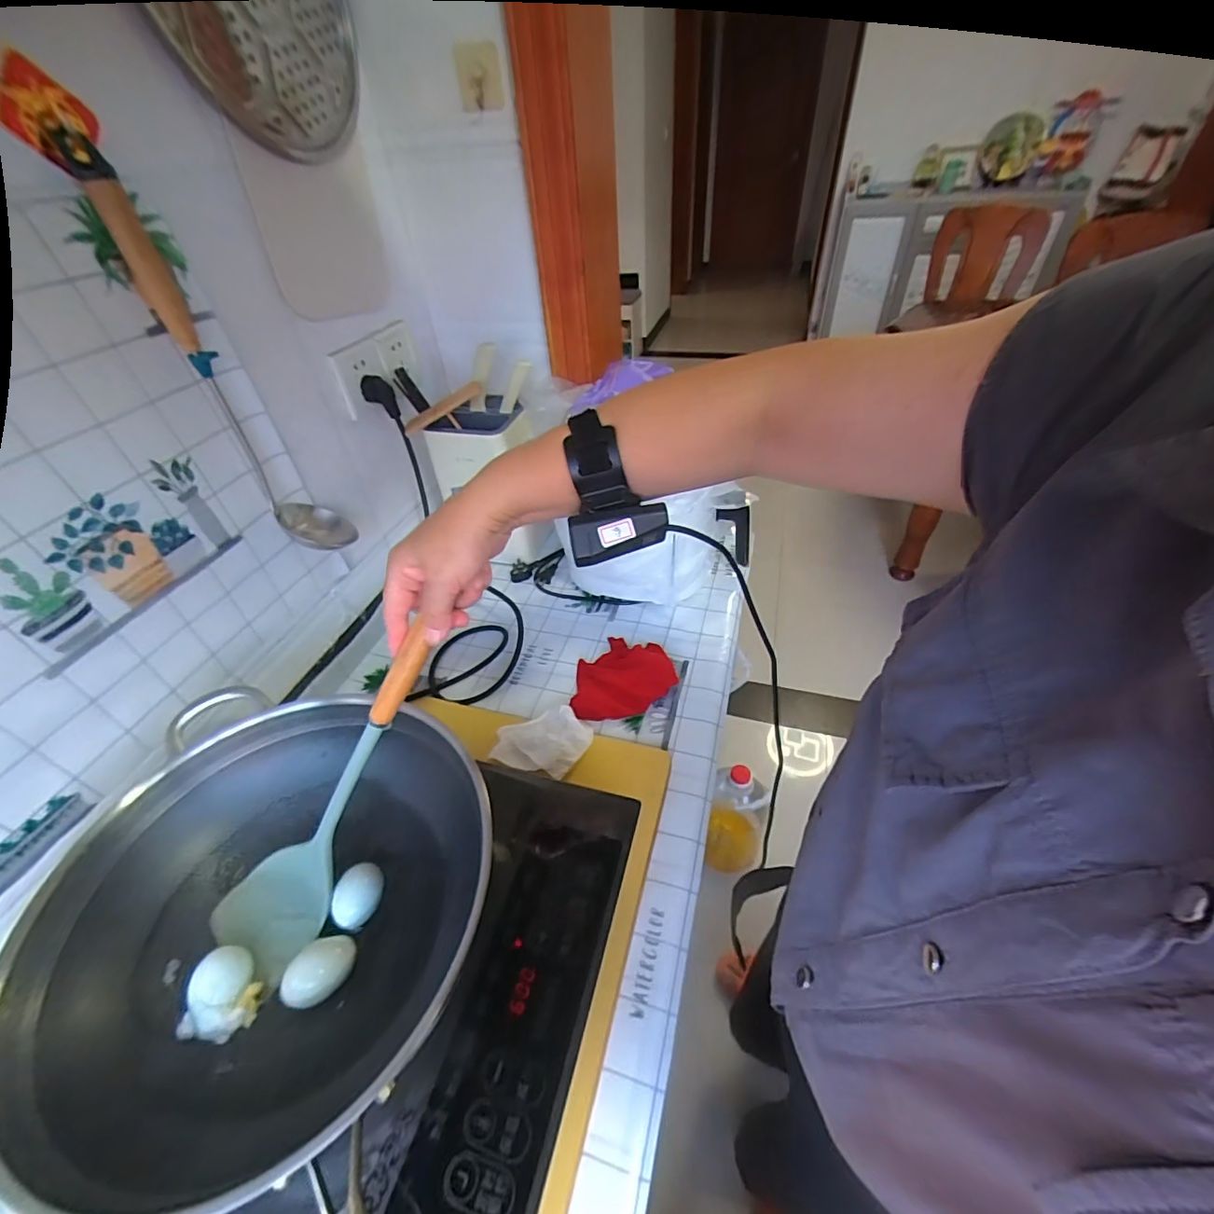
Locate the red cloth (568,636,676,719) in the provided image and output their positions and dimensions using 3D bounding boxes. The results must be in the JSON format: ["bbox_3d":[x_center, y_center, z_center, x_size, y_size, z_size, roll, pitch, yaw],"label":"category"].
[{"bbox_3d":[0.023,0.091,0.722,0.138,0.030,0.132,-4,44,1],"label":"red cloth"}]

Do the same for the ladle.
[{"bbox_3d":[-0.366,-0.209,0.531,0.071,0.346,0.079,-29,49,-24],"label":"ladle"}]

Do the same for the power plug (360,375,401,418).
[{"bbox_3d":[-0.318,-0.293,0.724,0.040,0.055,0.016,-22,46,-18],"label":"power plug"}]

